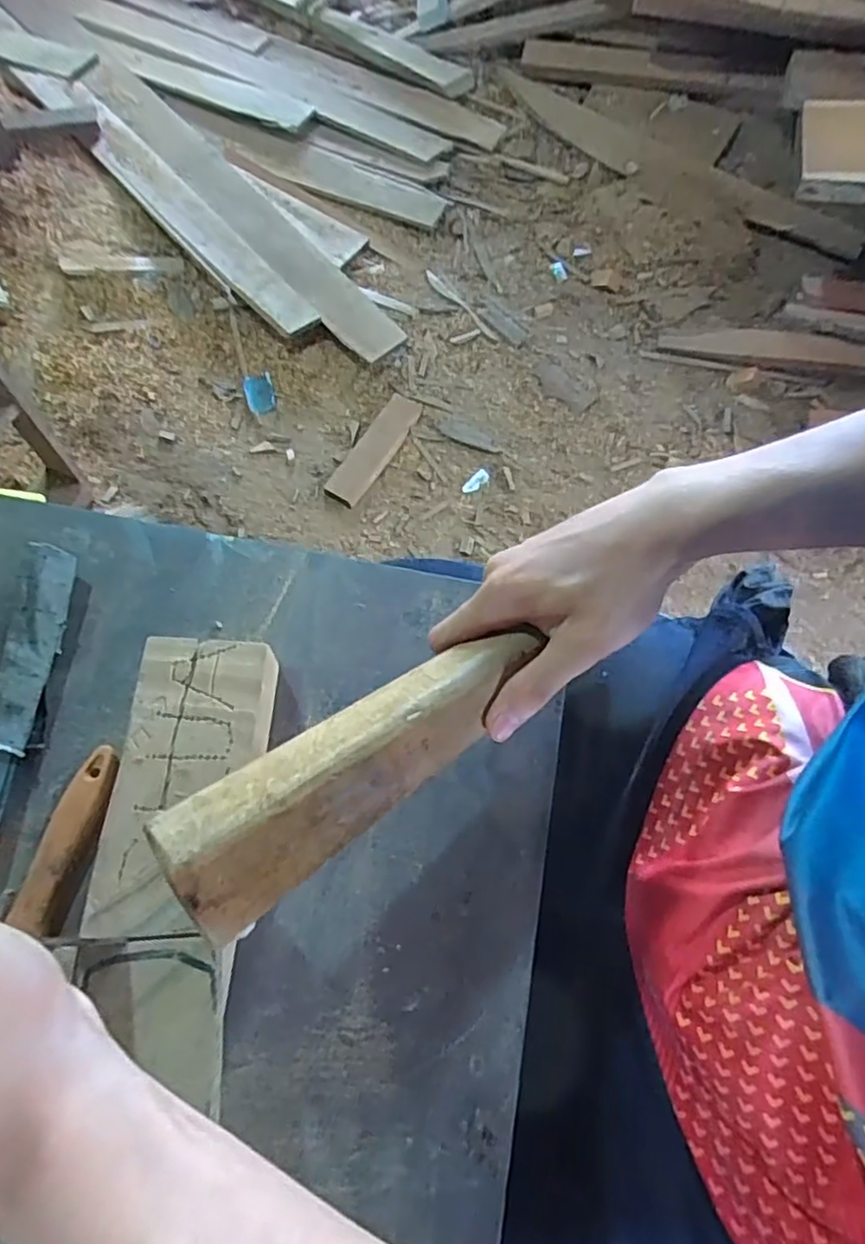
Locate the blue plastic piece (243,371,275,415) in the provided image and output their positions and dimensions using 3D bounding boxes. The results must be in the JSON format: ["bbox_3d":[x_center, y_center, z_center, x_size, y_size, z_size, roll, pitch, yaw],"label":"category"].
[{"bbox_3d":[-0.399,-0.528,1.495,0.067,0.020,0.116,-15,69,-7],"label":"blue plastic piece"}]

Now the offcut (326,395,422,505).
[{"bbox_3d":[-0.124,-0.389,1.411,0.084,0.032,0.301,27,70,10],"label":"offcut"}]

